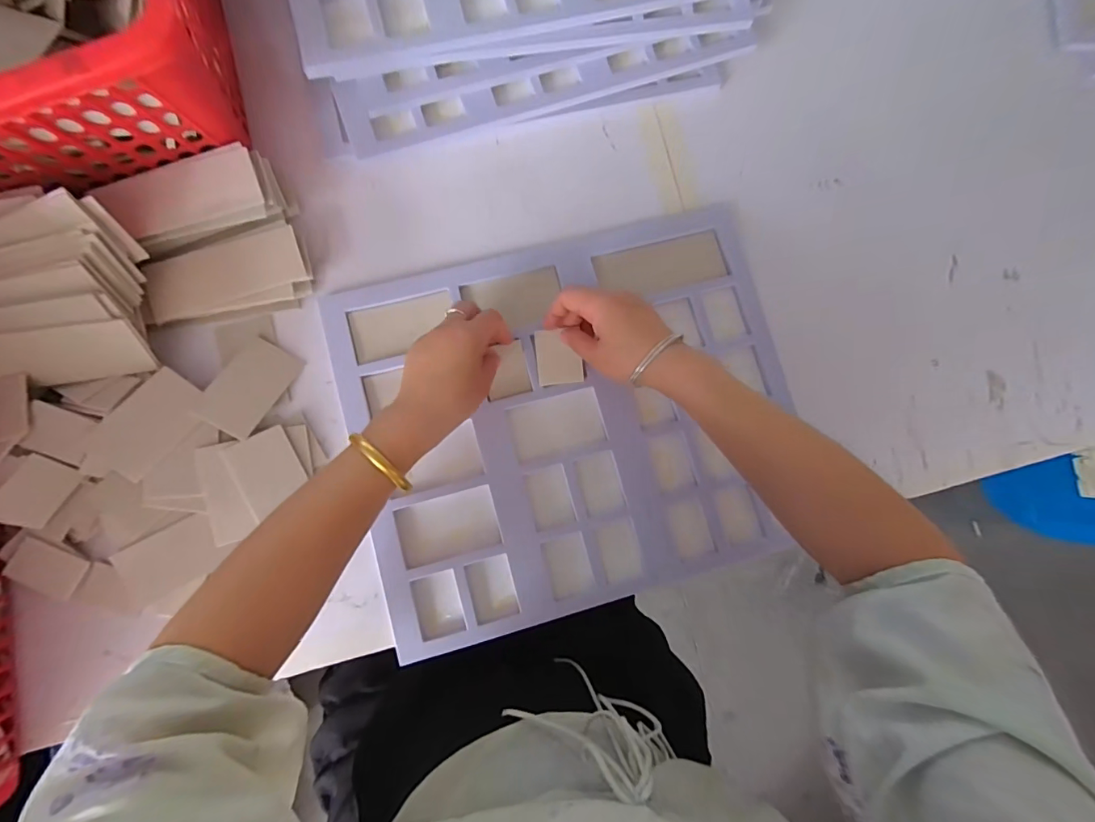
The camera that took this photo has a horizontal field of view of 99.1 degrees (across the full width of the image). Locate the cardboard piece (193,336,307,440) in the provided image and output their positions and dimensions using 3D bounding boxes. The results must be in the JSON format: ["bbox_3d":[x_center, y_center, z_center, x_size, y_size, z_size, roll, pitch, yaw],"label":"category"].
[{"bbox_3d":[-0.276,-0.022,0.435,0.051,0.004,0.088,34,71,-10],"label":"cardboard piece"}]

